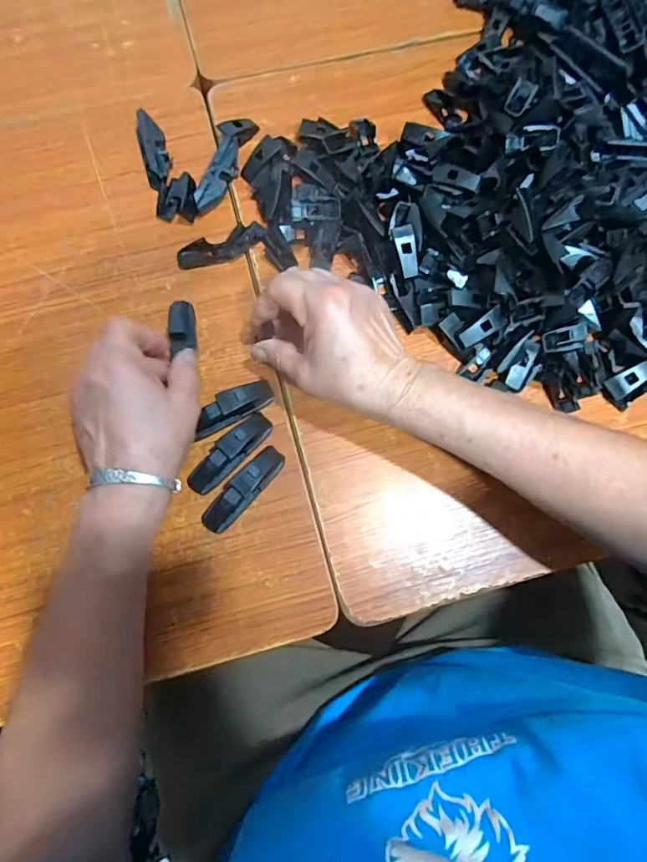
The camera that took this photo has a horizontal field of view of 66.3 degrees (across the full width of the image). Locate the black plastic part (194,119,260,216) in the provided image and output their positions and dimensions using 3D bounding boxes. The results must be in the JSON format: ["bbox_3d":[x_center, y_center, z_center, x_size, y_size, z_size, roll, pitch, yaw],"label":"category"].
[{"bbox_3d":[-0.088,-0.236,0.438,0.023,0.020,0.100,18,77,4],"label":"black plastic part"}]

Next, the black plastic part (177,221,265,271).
[{"bbox_3d":[-0.087,-0.157,0.423,0.076,0.006,0.025,-22,77,-6],"label":"black plastic part"}]

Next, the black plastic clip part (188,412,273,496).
[{"bbox_3d":[-0.071,0.016,0.375,0.076,0.024,0.020,-41,80,-10],"label":"black plastic clip part"}]

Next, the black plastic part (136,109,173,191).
[{"bbox_3d":[-0.150,-0.247,0.439,0.024,0.022,0.070,-14,77,-4],"label":"black plastic part"}]

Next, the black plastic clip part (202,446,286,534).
[{"bbox_3d":[-0.059,0.043,0.368,0.020,0.025,0.076,40,79,9],"label":"black plastic clip part"}]

